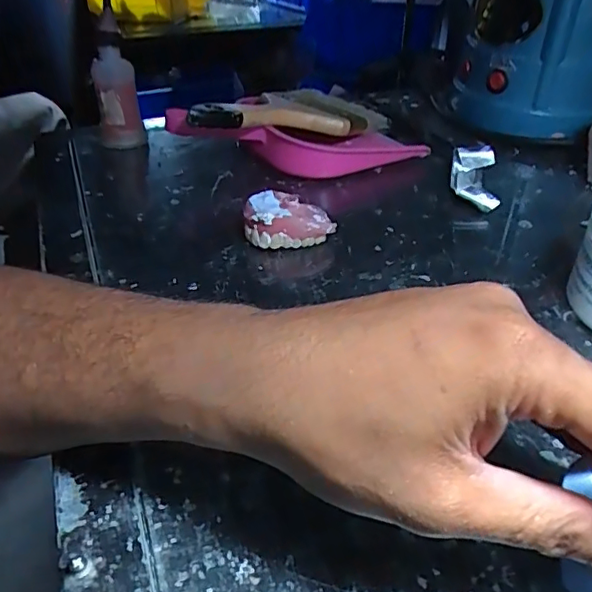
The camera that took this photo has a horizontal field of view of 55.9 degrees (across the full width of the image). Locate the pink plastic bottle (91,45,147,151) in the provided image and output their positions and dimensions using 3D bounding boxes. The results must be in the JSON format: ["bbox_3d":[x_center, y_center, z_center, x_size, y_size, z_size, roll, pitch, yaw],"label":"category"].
[{"bbox_3d":[-0.158,-0.171,0.496,0.037,0.087,0.034,-13,40,-16],"label":"pink plastic bottle"}]

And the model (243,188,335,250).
[{"bbox_3d":[-0.005,-0.053,0.382,0.058,0.025,0.040,-2,38,-2],"label":"model"}]

